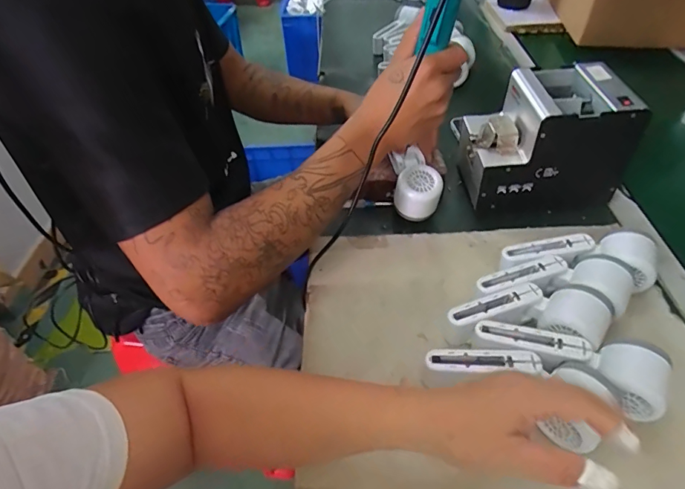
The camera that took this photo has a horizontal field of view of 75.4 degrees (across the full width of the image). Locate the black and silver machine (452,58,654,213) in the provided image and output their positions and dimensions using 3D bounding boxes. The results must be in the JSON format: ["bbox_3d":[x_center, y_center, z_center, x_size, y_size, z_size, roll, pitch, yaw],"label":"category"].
[{"bbox_3d":[0.262,-0.140,0.590,0.182,0.143,0.130,-3,46,1],"label":"black and silver machine"}]

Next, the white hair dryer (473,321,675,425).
[{"bbox_3d":[0.215,0.105,0.419,0.169,0.046,0.061,20,51,21],"label":"white hair dryer"}]

